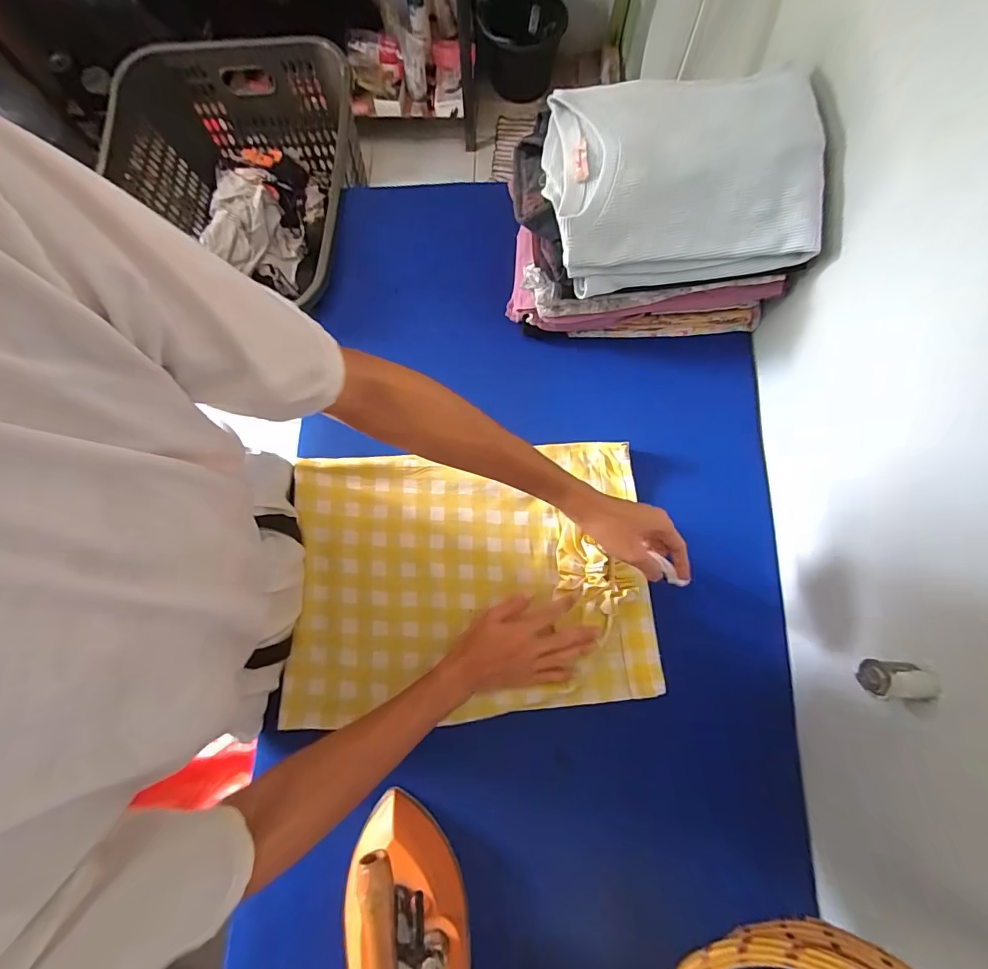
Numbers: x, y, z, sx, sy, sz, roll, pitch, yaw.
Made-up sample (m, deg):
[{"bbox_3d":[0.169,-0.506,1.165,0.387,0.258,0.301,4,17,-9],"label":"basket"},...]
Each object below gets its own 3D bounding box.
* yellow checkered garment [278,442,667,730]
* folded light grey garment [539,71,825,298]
[{"bbox_3d":[-0.031,0.115,0.568,0.448,0.041,0.330,-4,77,-1],"label":"yellow checkered garment"},{"bbox_3d":[0.209,-0.369,0.524,0.280,0.108,0.232,-4,77,-1],"label":"folded light grey garment"}]

